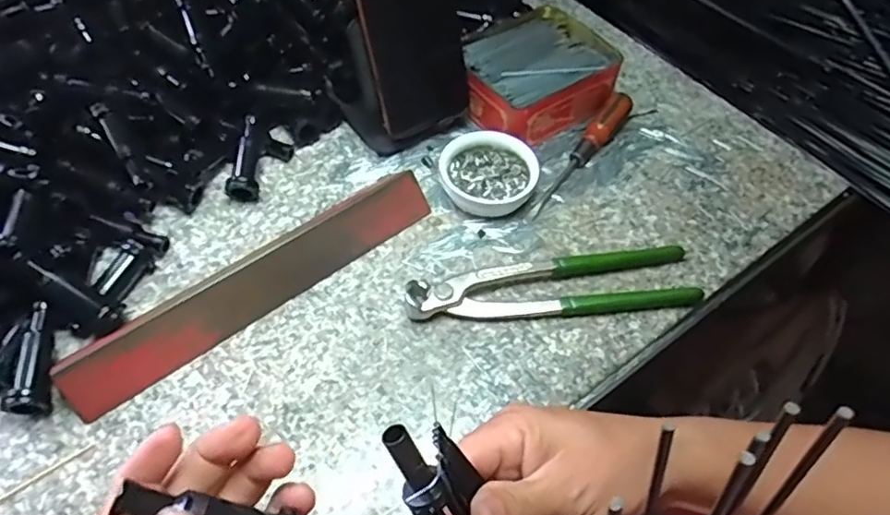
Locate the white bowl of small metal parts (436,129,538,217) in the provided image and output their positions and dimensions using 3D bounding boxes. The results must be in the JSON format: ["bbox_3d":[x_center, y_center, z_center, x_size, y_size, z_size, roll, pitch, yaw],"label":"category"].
[{"bbox_3d":[0.032,-0.065,0.476,0.071,0.027,0.064,-3,54,-5],"label":"white bowl of small metal parts"}]

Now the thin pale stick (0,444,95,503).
[{"bbox_3d":[-0.224,0.120,0.344,0.057,0.004,0.004,-31,61,-23],"label":"thin pale stick"}]

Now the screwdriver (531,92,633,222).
[{"bbox_3d":[0.108,-0.085,0.498,0.020,0.023,0.142,32,58,19],"label":"screwdriver"}]

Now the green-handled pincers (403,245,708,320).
[{"bbox_3d":[0.072,0.017,0.422,0.193,0.015,0.044,-3,54,-5],"label":"green-handled pincers"}]

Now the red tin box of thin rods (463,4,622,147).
[{"bbox_3d":[0.074,-0.156,0.531,0.125,0.043,0.110,-28,60,-21],"label":"red tin box of thin rods"}]

